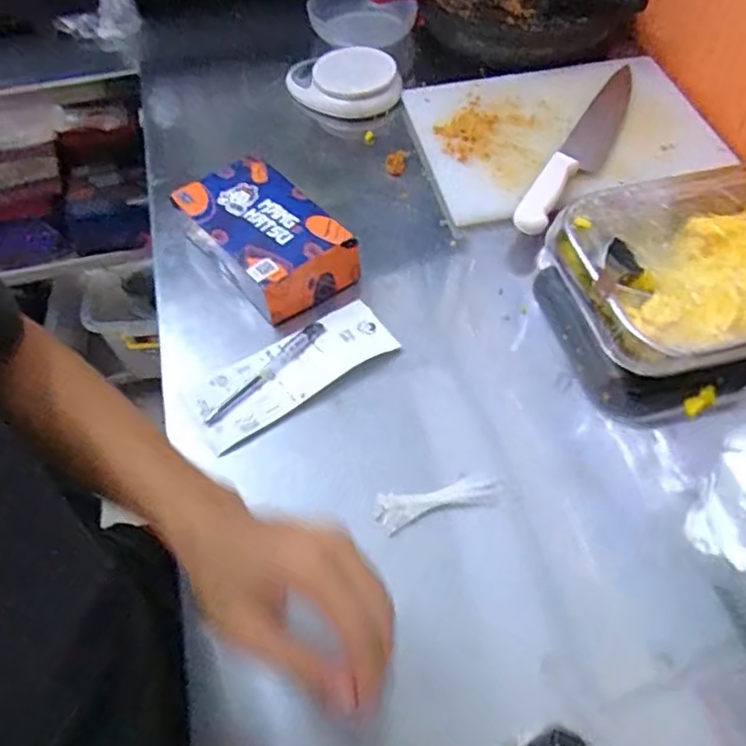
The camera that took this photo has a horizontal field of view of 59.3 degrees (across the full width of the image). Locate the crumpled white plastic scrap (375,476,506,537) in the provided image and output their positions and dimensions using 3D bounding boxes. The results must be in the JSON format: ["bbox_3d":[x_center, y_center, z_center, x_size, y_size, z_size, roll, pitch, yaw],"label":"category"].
[{"bbox_3d":[0.056,0.106,0.545,0.107,0.019,0.025,-14,56,-7],"label":"crumpled white plastic scrap"}]

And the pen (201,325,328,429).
[{"bbox_3d":[-0.100,0.000,0.621,0.018,0.009,0.145,37,64,23],"label":"pen"}]

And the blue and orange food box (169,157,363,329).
[{"bbox_3d":[-0.111,-0.143,0.684,0.108,0.061,0.185,-37,62,-21],"label":"blue and orange food box"}]

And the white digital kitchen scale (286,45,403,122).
[{"bbox_3d":[-0.041,-0.381,0.867,0.146,0.040,0.119,-5,56,-2],"label":"white digital kitchen scale"}]

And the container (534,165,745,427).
[{"bbox_3d":[0.330,-0.085,0.651,0.299,0.099,0.235,-15,57,-8],"label":"container"}]

